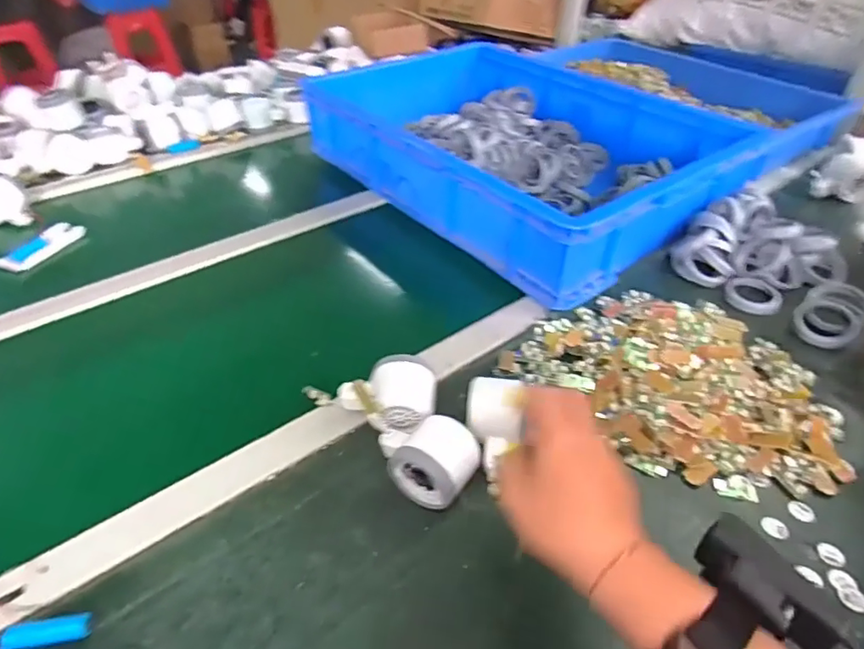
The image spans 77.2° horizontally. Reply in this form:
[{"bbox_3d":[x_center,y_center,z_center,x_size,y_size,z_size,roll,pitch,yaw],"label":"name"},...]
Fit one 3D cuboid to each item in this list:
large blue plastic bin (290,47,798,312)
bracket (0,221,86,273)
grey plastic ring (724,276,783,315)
[{"bbox_3d":[0.131,-0.293,0.844,0.436,0.124,0.595,-29,49,-30],"label":"large blue plastic bin"},{"bbox_3d":[-0.527,-0.103,0.731,0.039,0.025,0.117,13,42,14],"label":"bracket"},{"bbox_3d":[0.386,-0.037,0.652,0.060,0.017,0.060,17,43,18],"label":"grey plastic ring"}]

